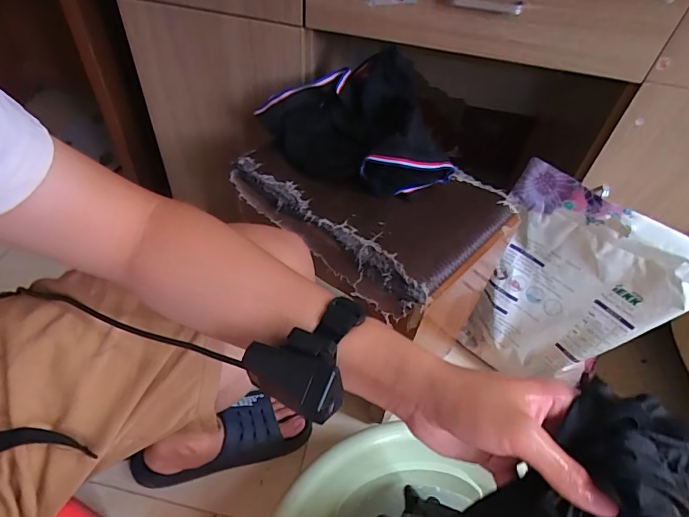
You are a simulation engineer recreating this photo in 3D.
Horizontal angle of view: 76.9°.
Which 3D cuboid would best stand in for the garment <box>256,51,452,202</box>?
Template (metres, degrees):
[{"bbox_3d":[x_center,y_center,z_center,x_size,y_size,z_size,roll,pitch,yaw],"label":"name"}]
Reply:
[{"bbox_3d":[0.009,-0.188,0.628,0.219,0.110,0.226,-13,52,-16],"label":"garment"}]

